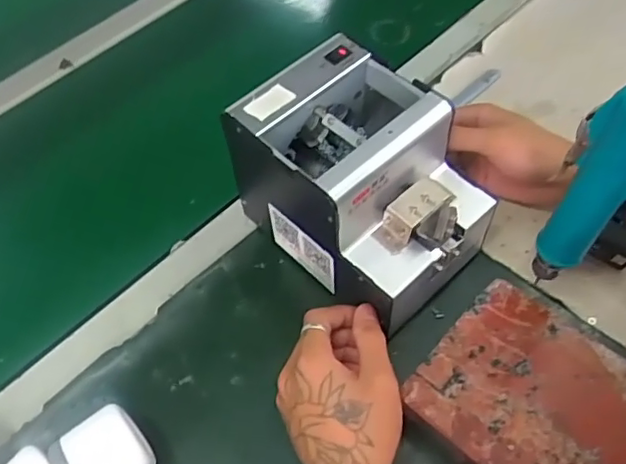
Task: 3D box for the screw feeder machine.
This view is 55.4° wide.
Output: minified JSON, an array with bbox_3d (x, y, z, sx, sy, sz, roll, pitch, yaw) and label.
[{"bbox_3d":[0.039,-0.037,0.485,0.171,0.150,0.124,37,66,26],"label":"screw feeder machine"}]

